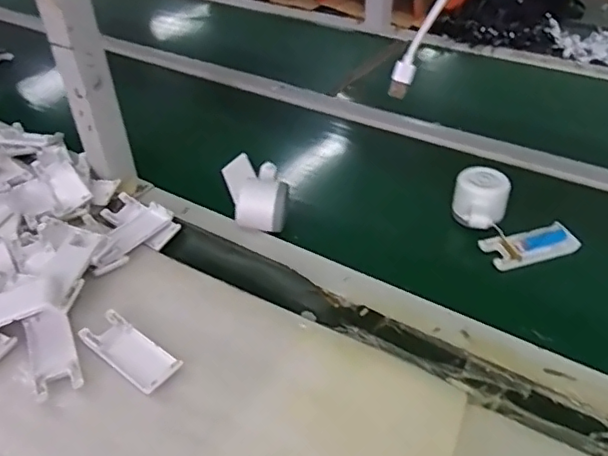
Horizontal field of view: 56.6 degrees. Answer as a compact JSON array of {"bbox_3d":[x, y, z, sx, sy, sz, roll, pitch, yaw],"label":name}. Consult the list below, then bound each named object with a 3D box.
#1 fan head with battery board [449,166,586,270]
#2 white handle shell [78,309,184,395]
[{"bbox_3d":[0.233,-0.017,0.639,0.103,0.060,0.118,-15,39,-16],"label":"fan head with battery board"},{"bbox_3d":[-0.158,0.111,0.512,0.102,0.010,0.041,25,45,32],"label":"white handle shell"}]

